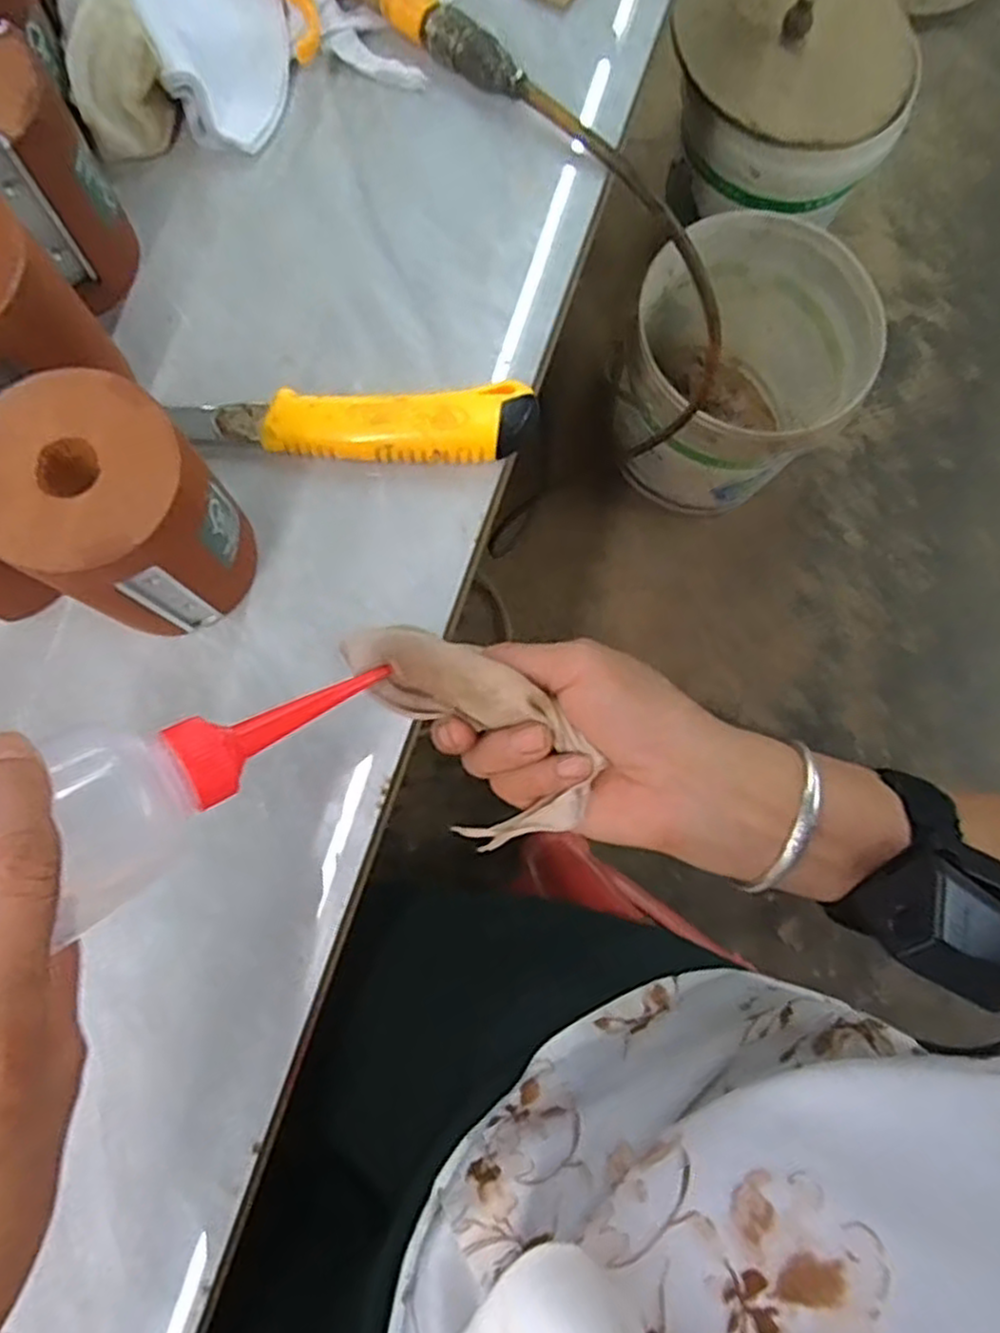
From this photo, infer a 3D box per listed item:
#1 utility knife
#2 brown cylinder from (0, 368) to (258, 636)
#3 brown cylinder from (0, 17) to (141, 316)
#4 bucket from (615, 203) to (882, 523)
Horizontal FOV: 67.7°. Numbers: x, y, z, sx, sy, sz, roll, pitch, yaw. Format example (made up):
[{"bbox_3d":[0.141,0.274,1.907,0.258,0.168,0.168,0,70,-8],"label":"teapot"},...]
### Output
[{"bbox_3d":[-0.070,-0.118,0.372,0.172,0.022,0.035,-3,80,-2],"label":"utility knife"},{"bbox_3d":[-0.155,-0.060,0.317,0.084,0.104,0.078,37,81,5],"label":"brown cylinder"},{"bbox_3d":[-0.225,-0.222,0.345,0.077,0.104,0.078,-32,82,-6],"label":"brown cylinder"},{"bbox_3d":[0.313,-0.401,1.043,0.305,0.300,0.348,33,81,4],"label":"bucket"}]

